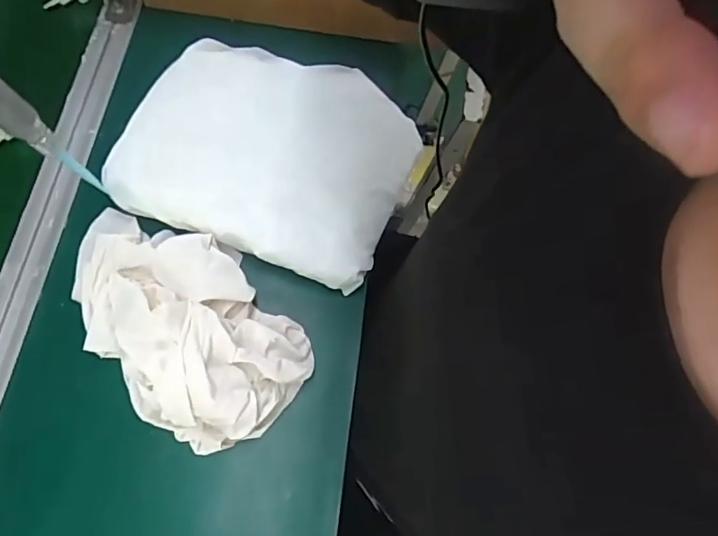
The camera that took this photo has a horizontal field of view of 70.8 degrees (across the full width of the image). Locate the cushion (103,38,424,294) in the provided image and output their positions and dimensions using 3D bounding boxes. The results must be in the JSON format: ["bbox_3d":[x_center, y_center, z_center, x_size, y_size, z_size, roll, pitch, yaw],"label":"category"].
[{"bbox_3d":[-0.084,-0.114,0.511,0.259,0.050,0.218,25,73,0],"label":"cushion"}]

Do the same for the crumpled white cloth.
[{"bbox_3d":[-0.159,0.041,0.440,0.235,0.073,0.147,39,68,17],"label":"crumpled white cloth"}]

